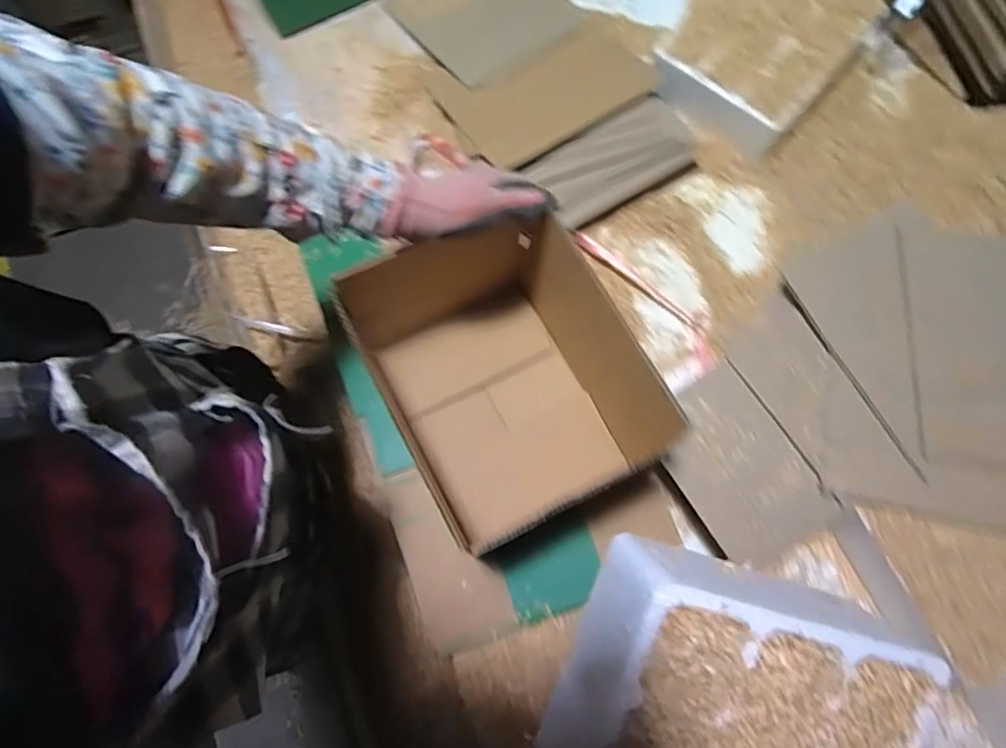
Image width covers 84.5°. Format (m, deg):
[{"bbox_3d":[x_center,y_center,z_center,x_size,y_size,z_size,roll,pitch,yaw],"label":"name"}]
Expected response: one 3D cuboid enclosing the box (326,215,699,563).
[{"bbox_3d":[-0.001,0.010,0.553,0.221,0.110,0.260,-29,75,-6],"label":"box"}]

